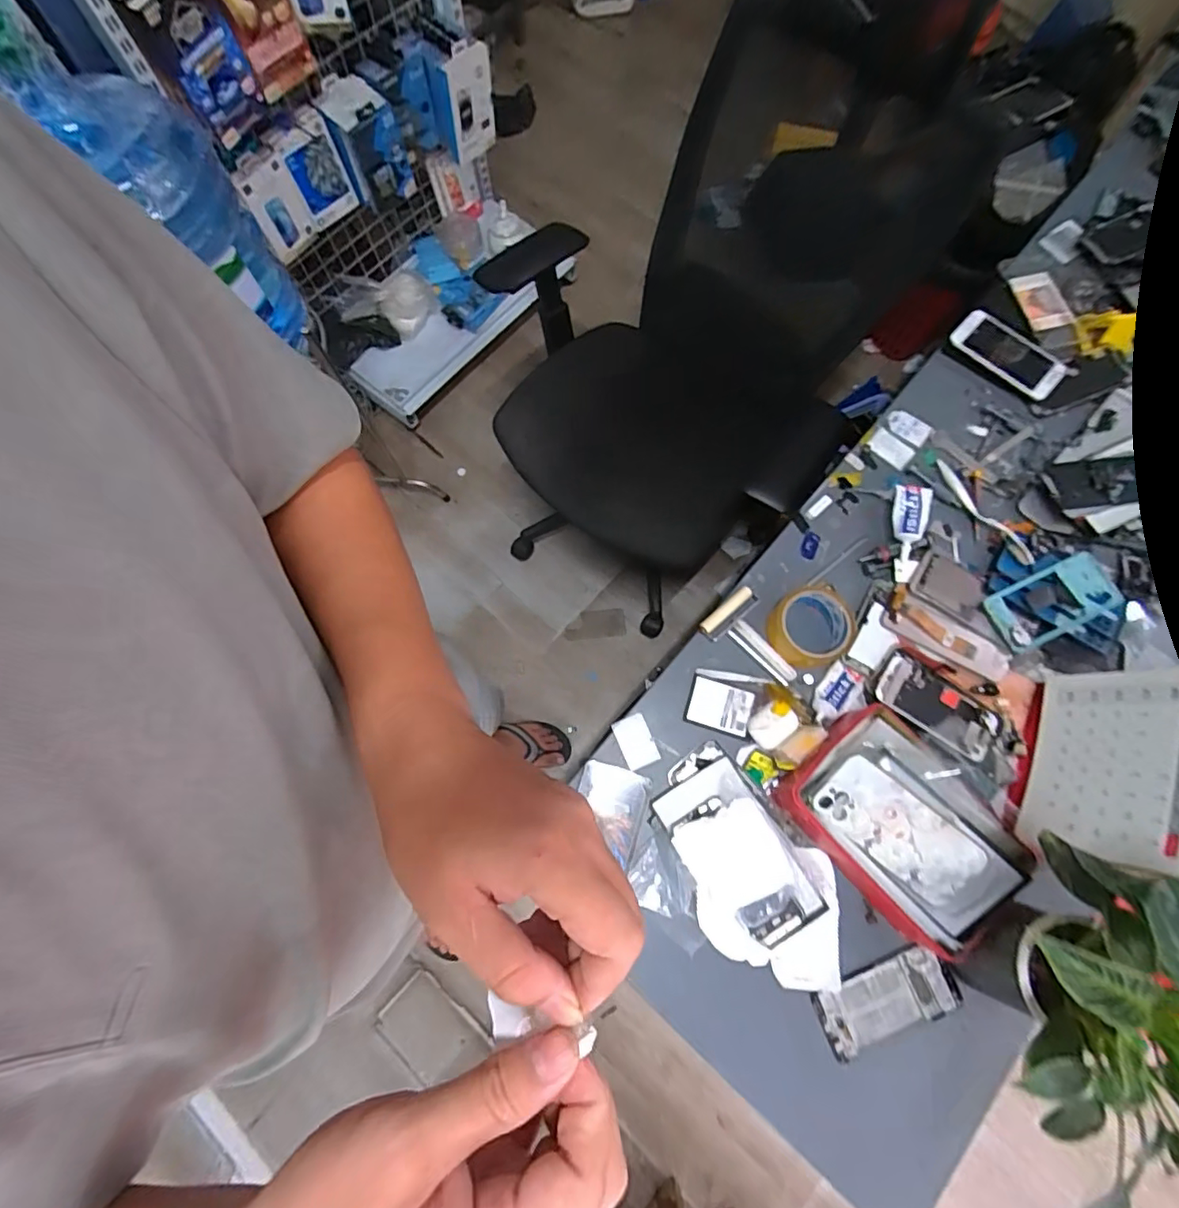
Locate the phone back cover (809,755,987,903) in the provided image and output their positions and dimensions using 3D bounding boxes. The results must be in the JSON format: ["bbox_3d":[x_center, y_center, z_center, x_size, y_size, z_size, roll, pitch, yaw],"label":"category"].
[{"bbox_3d":[0.321,0.235,0.590,0.161,0.009,0.074,40,103,13],"label":"phone back cover"}]

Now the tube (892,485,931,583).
[{"bbox_3d":[0.419,-0.092,0.748,0.045,0.020,0.125,6,91,1],"label":"tube"}]

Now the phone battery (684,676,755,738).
[{"bbox_3d":[0.161,0.128,0.708,0.076,0.009,0.058,17,75,4],"label":"phone battery"}]

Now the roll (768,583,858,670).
[{"bbox_3d":[0.274,0.030,0.707,0.095,0.044,0.095,0,74,0],"label":"roll"}]

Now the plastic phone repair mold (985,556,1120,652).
[{"bbox_3d":[0.588,-0.001,0.724,0.170,0.011,0.080,-23,76,-7],"label":"plastic phone repair mold"}]

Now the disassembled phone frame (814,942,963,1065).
[{"bbox_3d":[0.326,0.432,0.623,0.153,0.012,0.069,-20,76,-6],"label":"disassembled phone frame"}]

